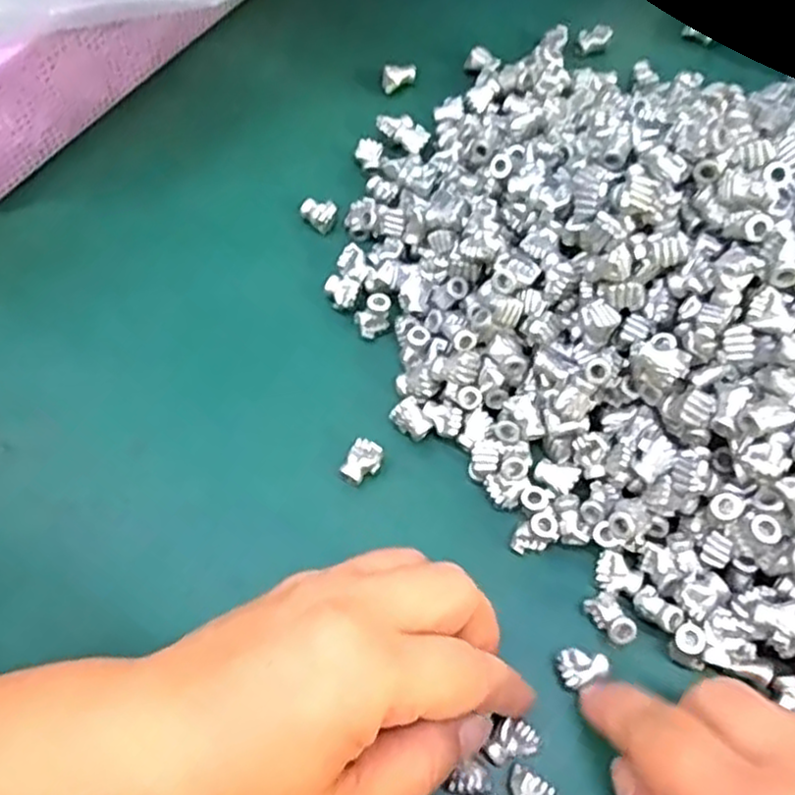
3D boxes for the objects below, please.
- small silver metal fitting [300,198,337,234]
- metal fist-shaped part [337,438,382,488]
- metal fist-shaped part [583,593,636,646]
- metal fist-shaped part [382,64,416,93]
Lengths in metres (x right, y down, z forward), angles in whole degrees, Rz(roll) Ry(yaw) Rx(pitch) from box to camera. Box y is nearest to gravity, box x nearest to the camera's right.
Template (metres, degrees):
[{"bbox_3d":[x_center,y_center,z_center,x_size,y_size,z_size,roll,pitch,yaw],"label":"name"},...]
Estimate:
[{"bbox_3d":[-0.036,-0.087,0.351,0.017,0.010,0.014,37,71,19],"label":"small silver metal fitting"},{"bbox_3d":[-0.014,0.026,0.291,0.013,0.010,0.018,31,69,16],"label":"metal fist-shaped part"},{"bbox_3d":[0.074,0.077,0.257,0.009,0.012,0.018,-27,65,-10],"label":"metal fist-shaped part"},{"bbox_3d":[0.000,-0.169,0.390,0.019,0.010,0.009,-26,65,-10],"label":"metal fist-shaped part"}]

